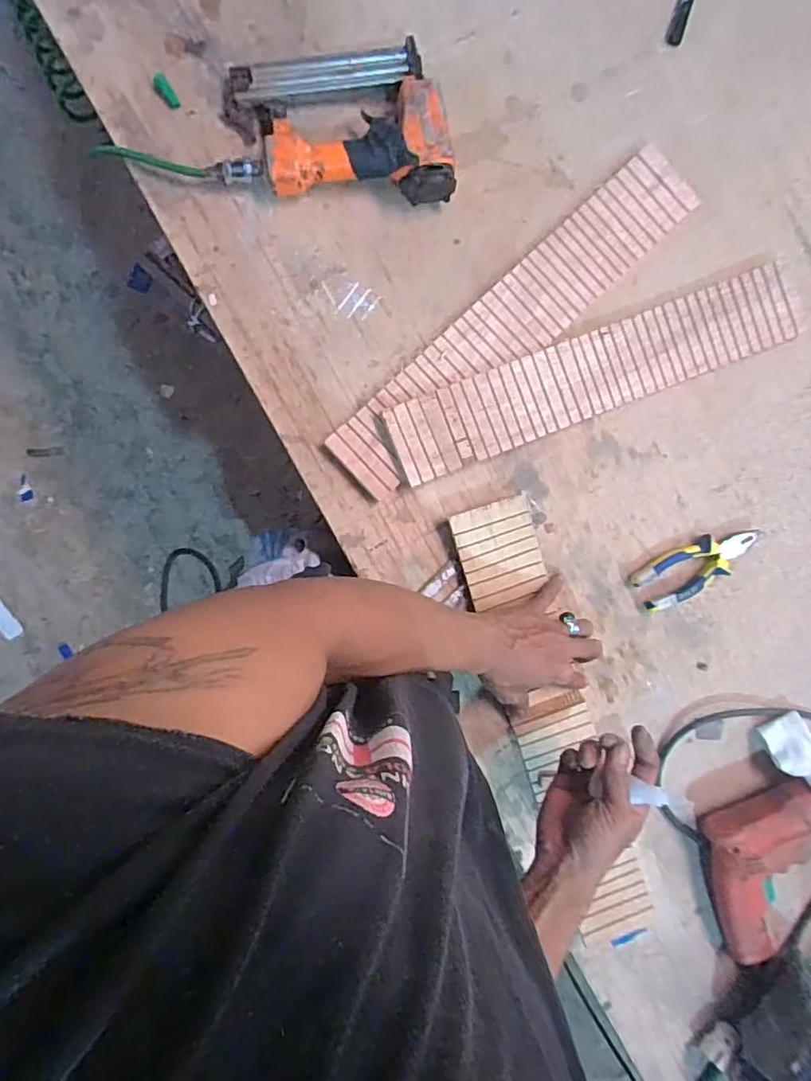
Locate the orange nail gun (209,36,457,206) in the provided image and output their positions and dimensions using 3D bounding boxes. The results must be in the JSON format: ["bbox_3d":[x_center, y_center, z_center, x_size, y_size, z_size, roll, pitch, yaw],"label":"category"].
[{"bbox_3d":[-0.074,-0.455,0.635,0.255,0.059,0.168,2,89,-6],"label":"orange nail gun"}]

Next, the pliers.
[{"bbox_3d":[0.345,0.031,0.697,0.157,0.020,0.059,-25,94,-5],"label":"pliers"}]

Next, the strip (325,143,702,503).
[{"bbox_3d":[0.123,-0.248,0.675,0.505,0.027,0.094,-43,95,-3],"label":"strip"}]

